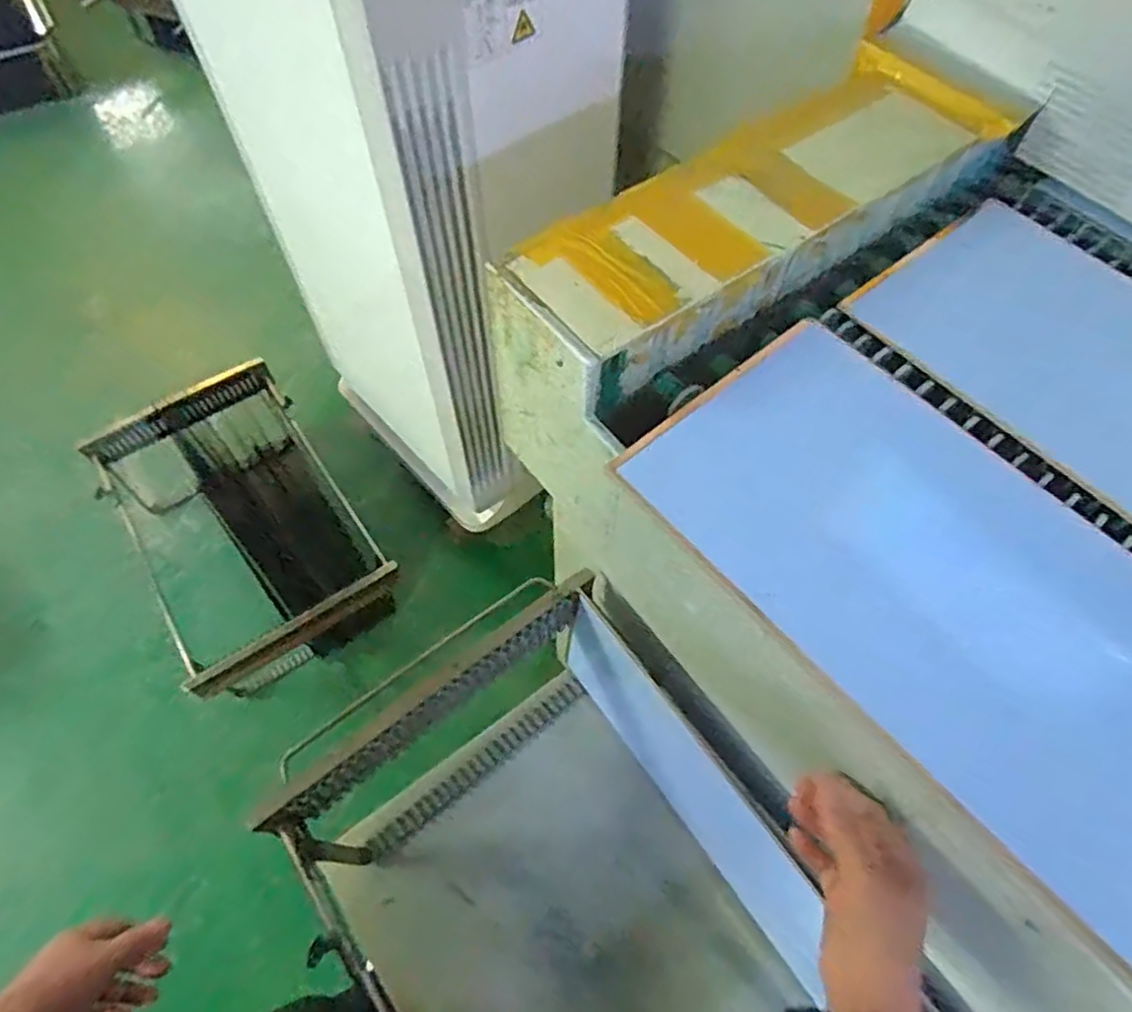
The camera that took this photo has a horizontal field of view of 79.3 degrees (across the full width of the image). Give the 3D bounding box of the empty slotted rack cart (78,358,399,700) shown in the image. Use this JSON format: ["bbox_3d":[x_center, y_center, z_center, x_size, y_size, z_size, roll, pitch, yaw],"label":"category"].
[{"bbox_3d":[-0.713,0.056,1.525,0.445,0.264,0.692,-31,66,-17],"label":"empty slotted rack cart"}]

